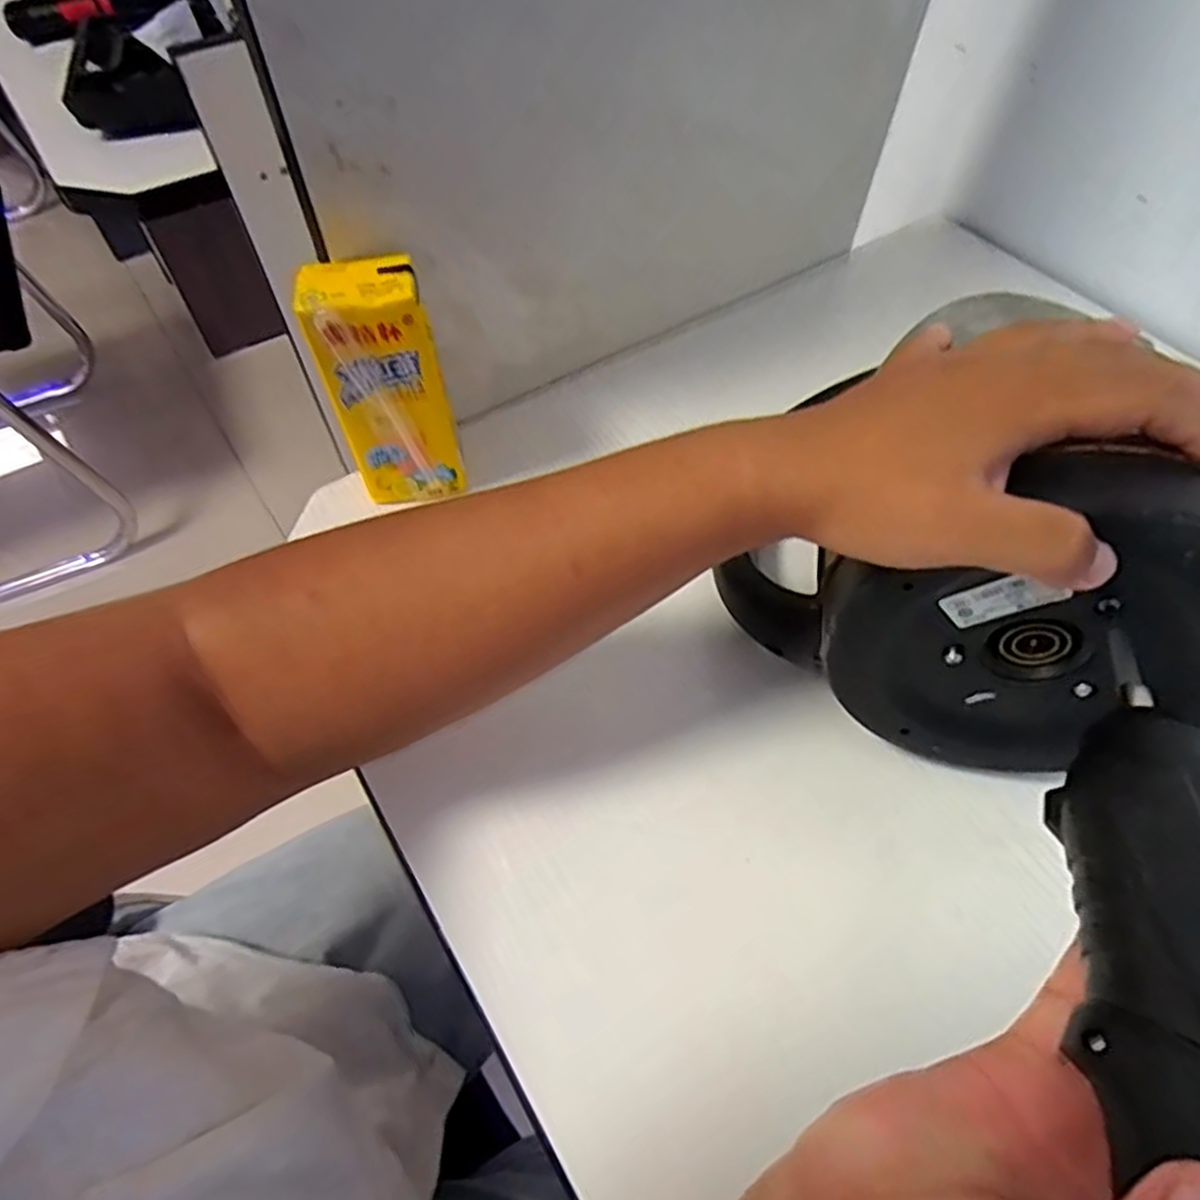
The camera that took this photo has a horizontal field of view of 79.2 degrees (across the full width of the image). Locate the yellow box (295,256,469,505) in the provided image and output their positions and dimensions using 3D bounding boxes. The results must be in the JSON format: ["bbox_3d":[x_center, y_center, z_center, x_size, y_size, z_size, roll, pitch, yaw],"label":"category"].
[{"bbox_3d":[-0.113,-0.113,0.377,0.057,0.112,0.043,-17,58,-10],"label":"yellow box"}]

